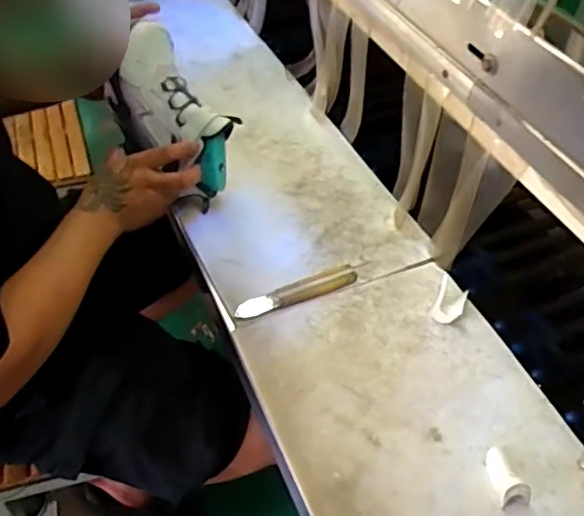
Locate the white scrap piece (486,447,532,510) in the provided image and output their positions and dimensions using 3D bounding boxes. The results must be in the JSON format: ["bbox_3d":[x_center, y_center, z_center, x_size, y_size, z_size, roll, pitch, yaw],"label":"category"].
[{"bbox_3d":[0.216,0.216,0.603,0.030,0.024,0.056,-6,48,-9],"label":"white scrap piece"}]

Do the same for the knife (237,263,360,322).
[{"bbox_3d":[0.007,0.042,0.755,0.163,0.010,0.028,-18,50,-19],"label":"knife"}]

